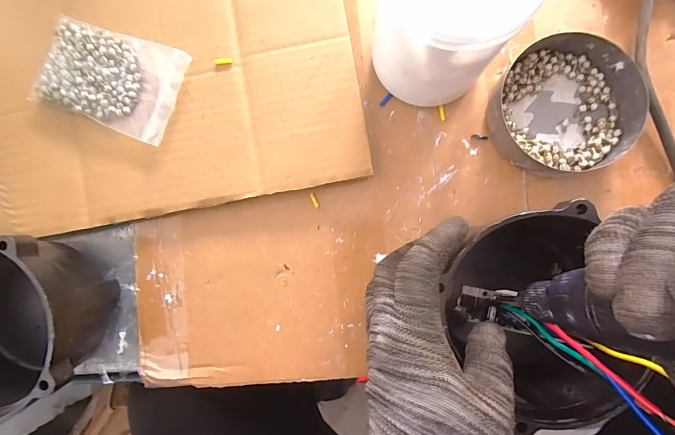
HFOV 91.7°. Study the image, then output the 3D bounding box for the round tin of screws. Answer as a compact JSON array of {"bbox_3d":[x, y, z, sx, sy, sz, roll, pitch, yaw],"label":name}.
[{"bbox_3d":[0.179,-0.092,0.263,0.104,0.027,0.108,0,86,3],"label":"round tin of screws"}]

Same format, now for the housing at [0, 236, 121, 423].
[{"bbox_3d":[-0.252,0.079,0.256,0.133,0.083,0.119,-23,85,1],"label":"housing"}]

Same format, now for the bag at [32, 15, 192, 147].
[{"bbox_3d":[-0.190,-0.117,0.276,0.113,0.013,0.078,19,87,4],"label":"bag"}]

